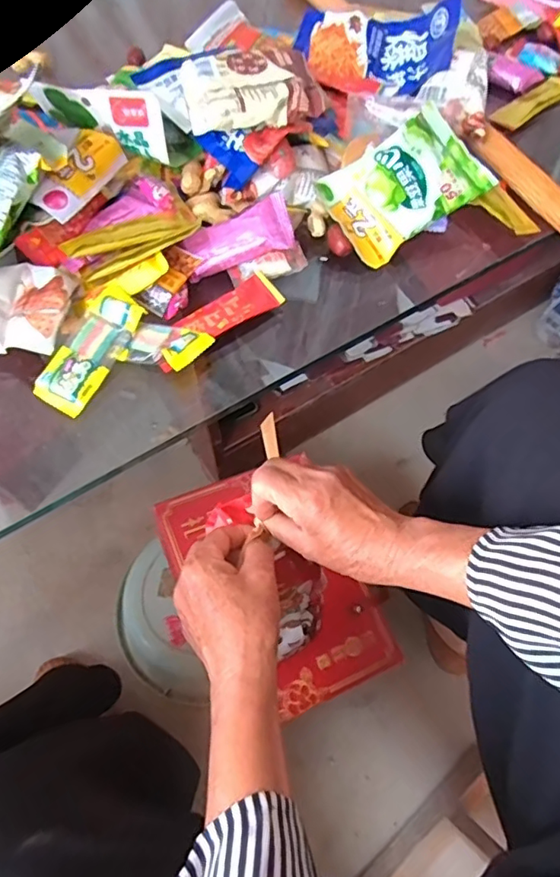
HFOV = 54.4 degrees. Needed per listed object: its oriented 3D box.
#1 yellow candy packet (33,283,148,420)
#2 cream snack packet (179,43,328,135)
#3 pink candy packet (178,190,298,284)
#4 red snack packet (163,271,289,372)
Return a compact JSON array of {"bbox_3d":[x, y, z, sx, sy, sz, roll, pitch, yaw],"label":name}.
[{"bbox_3d":[-0.134,-0.065,0.390,0.037,0.007,0.098,29,75,-1],"label":"yellow candy packet"},{"bbox_3d":[-0.025,-0.285,0.440,0.103,0.021,0.084,-14,61,-7],"label":"cream snack packet"},{"bbox_3d":[-0.031,-0.157,0.426,0.086,0.022,0.039,-23,63,-12],"label":"pink candy packet"},{"bbox_3d":[-0.049,-0.089,0.407,0.110,0.008,0.036,-38,67,-18],"label":"red snack packet"}]

